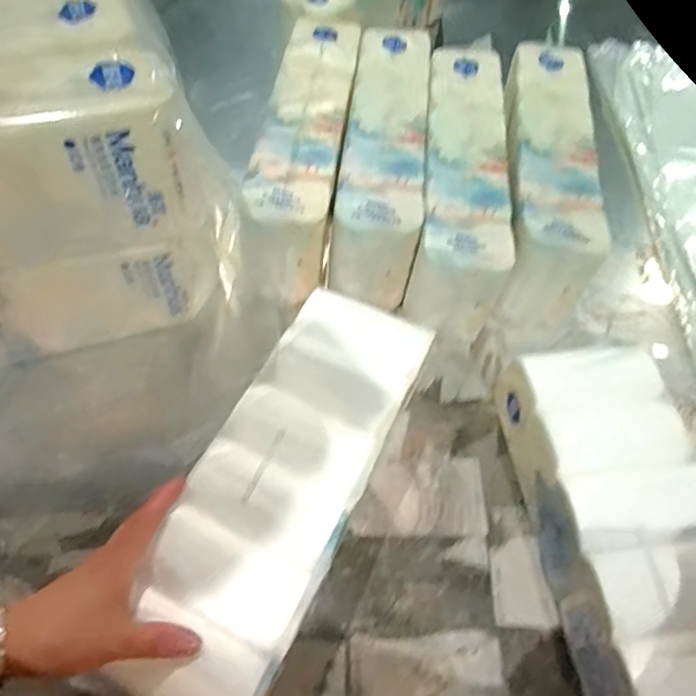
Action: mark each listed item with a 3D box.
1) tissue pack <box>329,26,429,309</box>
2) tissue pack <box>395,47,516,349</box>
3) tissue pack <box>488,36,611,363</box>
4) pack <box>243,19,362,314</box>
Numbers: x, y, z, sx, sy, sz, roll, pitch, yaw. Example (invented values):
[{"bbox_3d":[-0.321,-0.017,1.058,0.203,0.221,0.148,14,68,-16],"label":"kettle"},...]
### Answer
[{"bbox_3d":[0.043,-0.248,0.704,0.099,0.124,0.390,7,57,-1],"label":"tissue pack"},{"bbox_3d":[0.135,-0.203,0.698,0.100,0.134,0.394,9,57,1],"label":"tissue pack"},{"bbox_3d":[0.237,-0.214,0.711,0.102,0.137,0.406,9,57,0],"label":"tissue pack"},{"bbox_3d":[-0.064,-0.247,0.692,0.114,0.108,0.423,7,57,0],"label":"pack"}]

